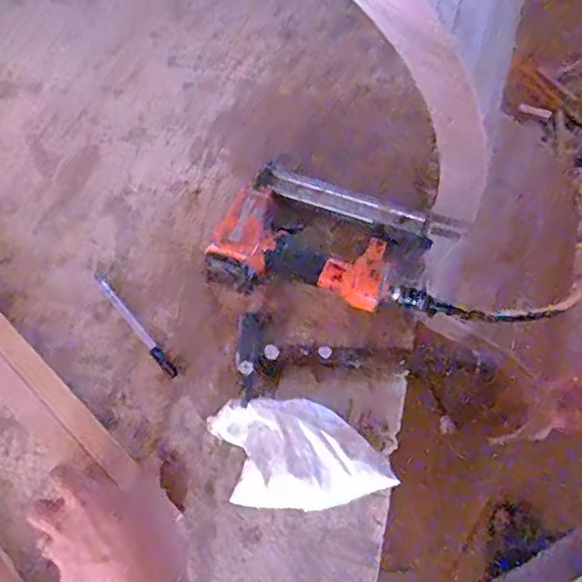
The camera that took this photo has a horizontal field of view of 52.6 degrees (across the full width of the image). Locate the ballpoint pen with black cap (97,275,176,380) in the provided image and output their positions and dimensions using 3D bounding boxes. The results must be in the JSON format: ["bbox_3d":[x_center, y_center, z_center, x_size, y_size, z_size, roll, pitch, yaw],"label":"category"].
[{"bbox_3d":[-0.169,0.038,0.639,0.012,0.011,0.142,-38,72,-17],"label":"ballpoint pen with black cap"}]

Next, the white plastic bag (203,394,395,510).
[{"bbox_3d":[0.011,0.155,0.566,0.175,0.044,0.103,1,65,-1],"label":"white plastic bag"}]

